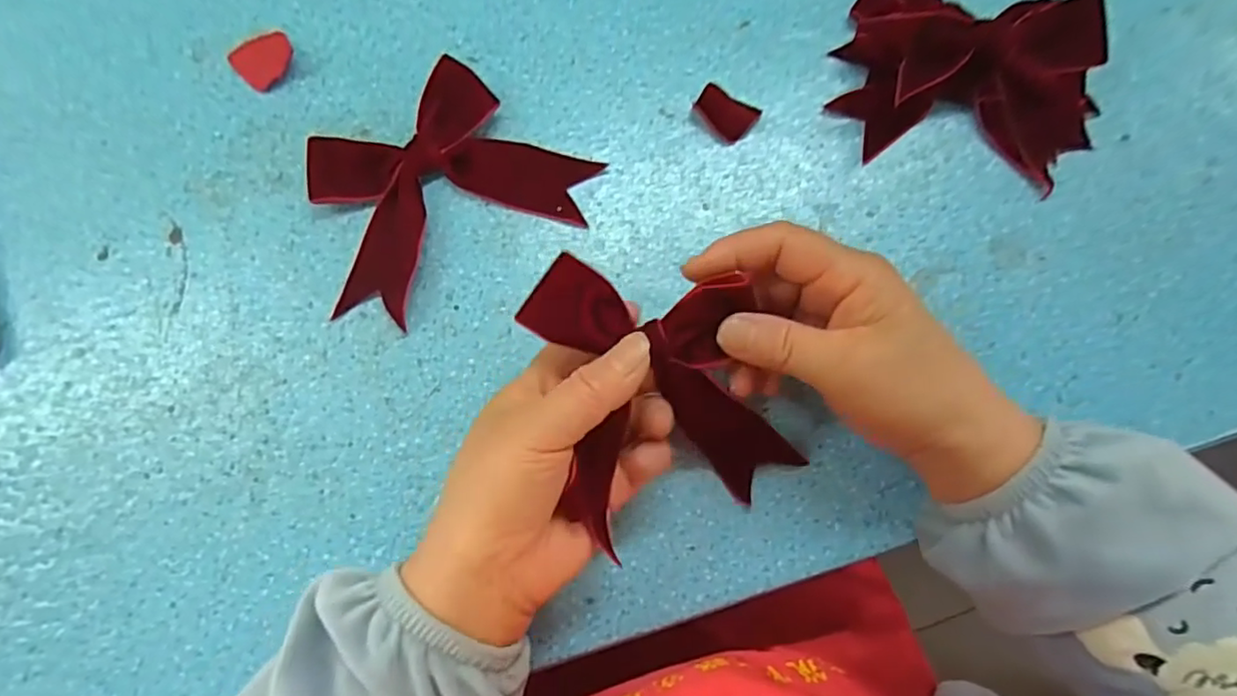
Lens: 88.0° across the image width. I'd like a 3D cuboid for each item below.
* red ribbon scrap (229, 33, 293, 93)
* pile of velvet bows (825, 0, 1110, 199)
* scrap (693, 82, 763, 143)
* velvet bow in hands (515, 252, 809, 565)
[{"bbox_3d":[-0.203,-0.165,0.368,0.033,0.004,0.030,0,78,-1],"label":"red ribbon scrap"},{"bbox_3d":[0.198,-0.151,0.349,0.148,0.044,0.110,23,79,4],"label":"pile of velvet bows"},{"bbox_3d":[0.060,-0.133,0.362,0.034,0.004,0.025,35,80,6],"label":"scrap"},{"bbox_3d":[0.020,0.018,0.293,0.102,0.070,0.118,-16,79,-4],"label":"velvet bow in hands"}]

